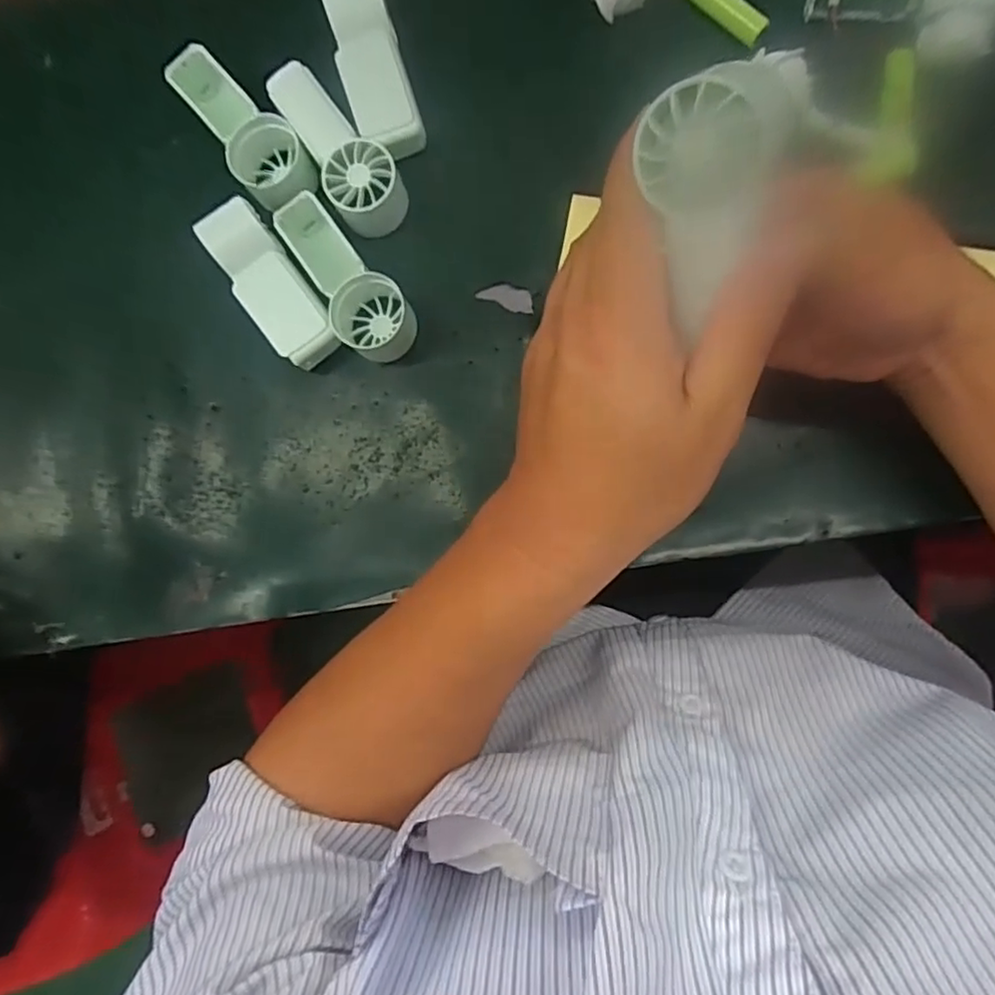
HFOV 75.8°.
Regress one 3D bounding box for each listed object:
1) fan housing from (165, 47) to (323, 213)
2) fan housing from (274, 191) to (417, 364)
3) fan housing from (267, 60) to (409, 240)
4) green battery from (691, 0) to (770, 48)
[{"bbox_3d":[-0.139,-0.202,0.360,0.038,0.034,0.105,-42,84,3],"label":"fan housing"},{"bbox_3d":[-0.082,-0.123,0.351,0.039,0.033,0.096,-30,84,4],"label":"fan housing"},{"bbox_3d":[-0.085,-0.191,0.354,0.036,0.035,0.092,-30,84,4],"label":"fan housing"},{"bbox_3d":[0.121,-0.262,0.341,0.049,0.012,0.015,40,92,7],"label":"green battery"}]

